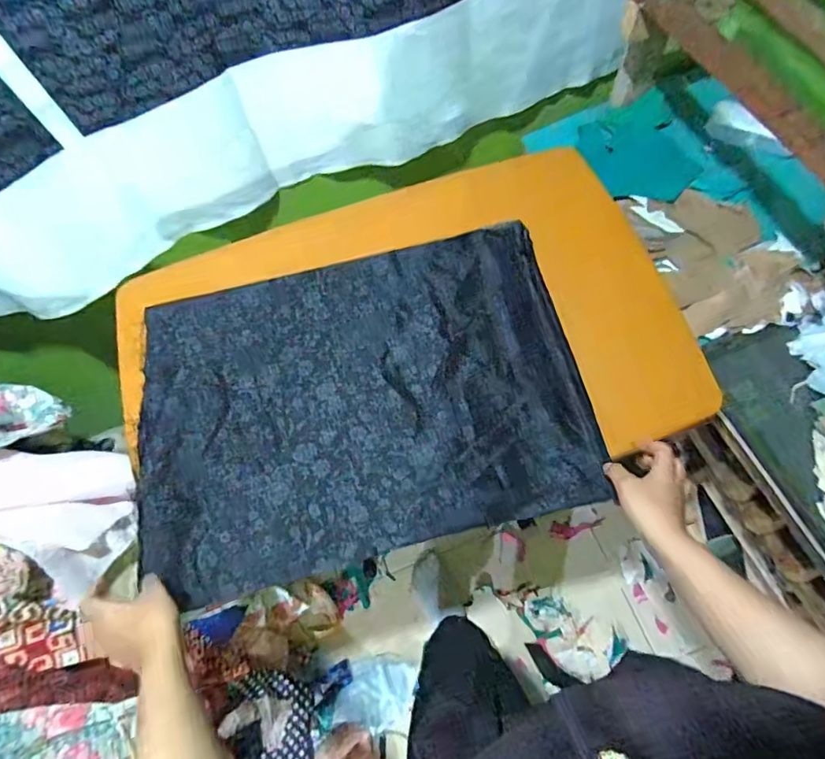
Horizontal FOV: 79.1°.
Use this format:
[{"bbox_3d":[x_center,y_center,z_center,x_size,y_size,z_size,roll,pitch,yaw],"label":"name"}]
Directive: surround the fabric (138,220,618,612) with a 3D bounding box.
[{"bbox_3d":[-0.073,0.017,0.641,0.548,0.048,0.395,-14,66,-3],"label":"fabric"}]

